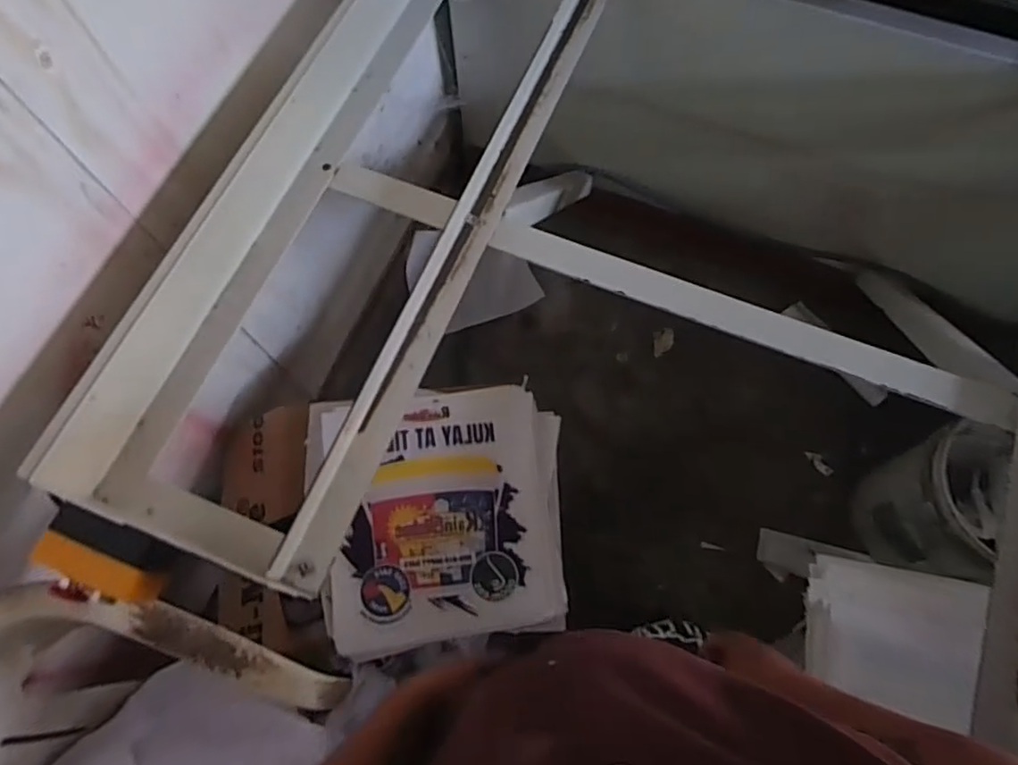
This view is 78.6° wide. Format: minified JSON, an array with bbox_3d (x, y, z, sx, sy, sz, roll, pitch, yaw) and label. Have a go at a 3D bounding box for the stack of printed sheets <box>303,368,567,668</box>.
[{"bbox_3d":[-0.104,0.209,1.010,0.392,0.040,0.402,-7,70,-3],"label":"stack of printed sheets"}]

